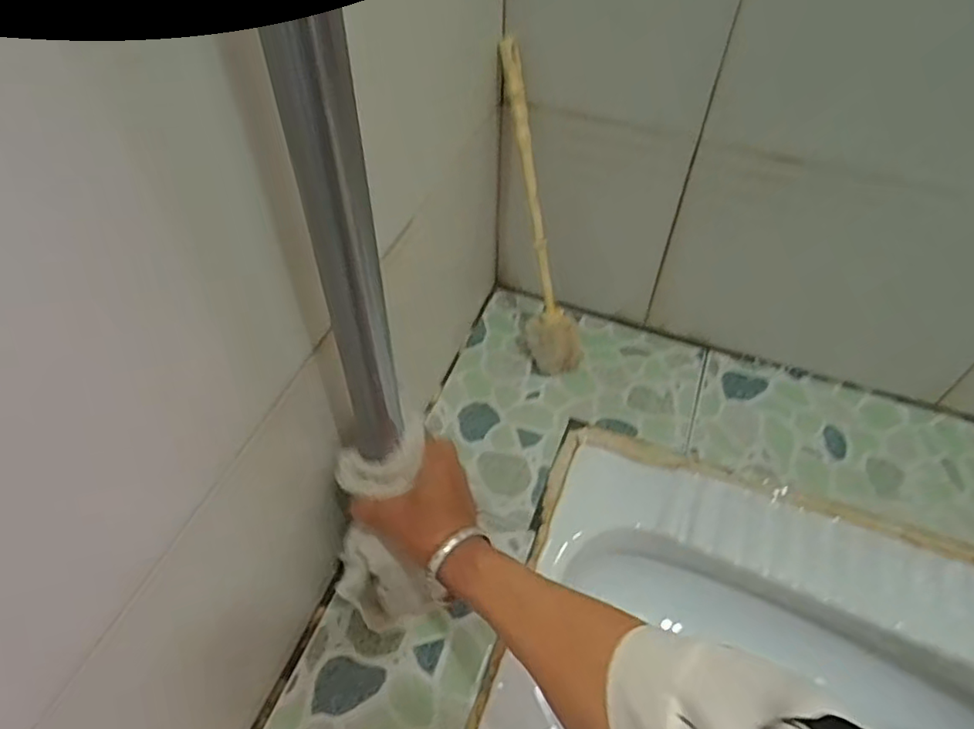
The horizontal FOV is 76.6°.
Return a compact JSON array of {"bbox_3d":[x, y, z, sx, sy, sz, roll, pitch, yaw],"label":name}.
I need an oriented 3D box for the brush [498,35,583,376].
[{"bbox_3d":[0.056,-0.149,0.649,0.055,0.347,0.040,-21,28,-20],"label":"brush"}]

